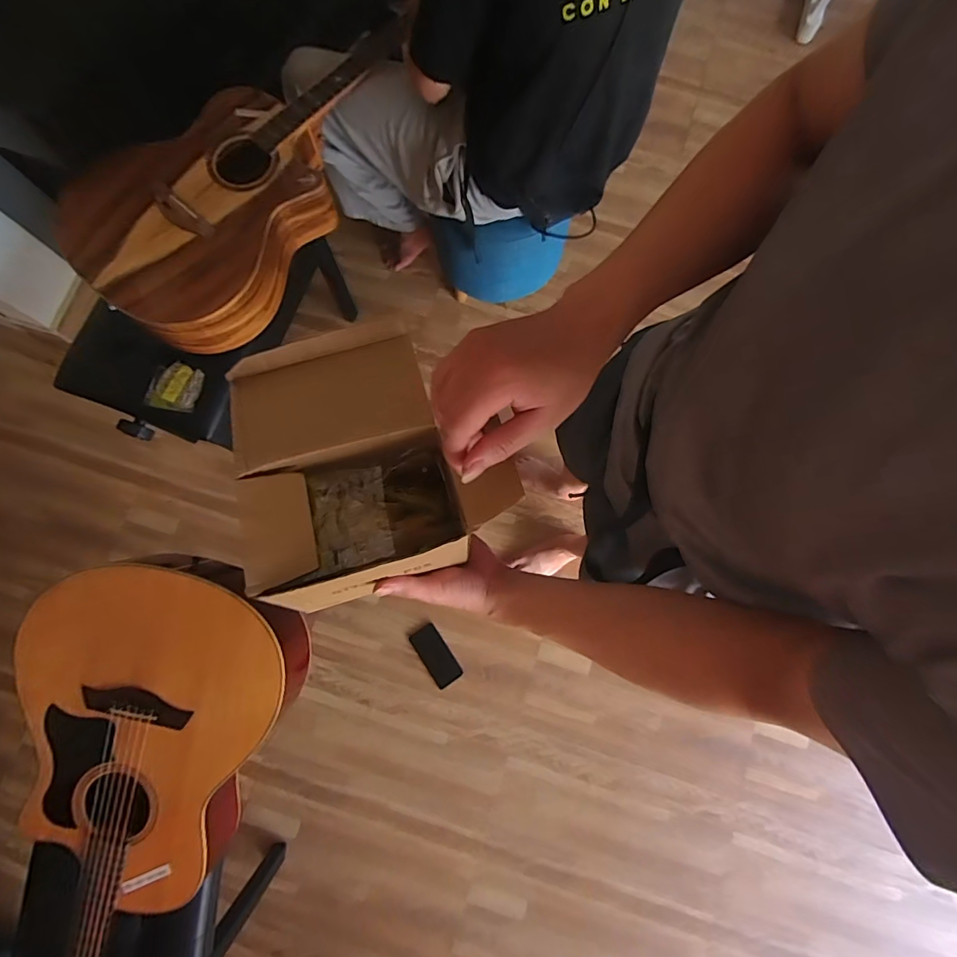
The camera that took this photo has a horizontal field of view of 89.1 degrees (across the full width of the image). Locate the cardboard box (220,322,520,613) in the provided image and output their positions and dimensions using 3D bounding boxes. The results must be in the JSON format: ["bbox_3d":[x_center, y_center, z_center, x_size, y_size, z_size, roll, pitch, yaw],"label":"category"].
[{"bbox_3d":[-0.096,-0.018,0.406,0.190,0.081,0.212,-17,81,-4],"label":"cardboard box"}]

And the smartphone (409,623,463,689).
[{"bbox_3d":[-0.118,0.487,1.340,0.078,0.014,0.163,-33,78,-11],"label":"smartphone"}]

